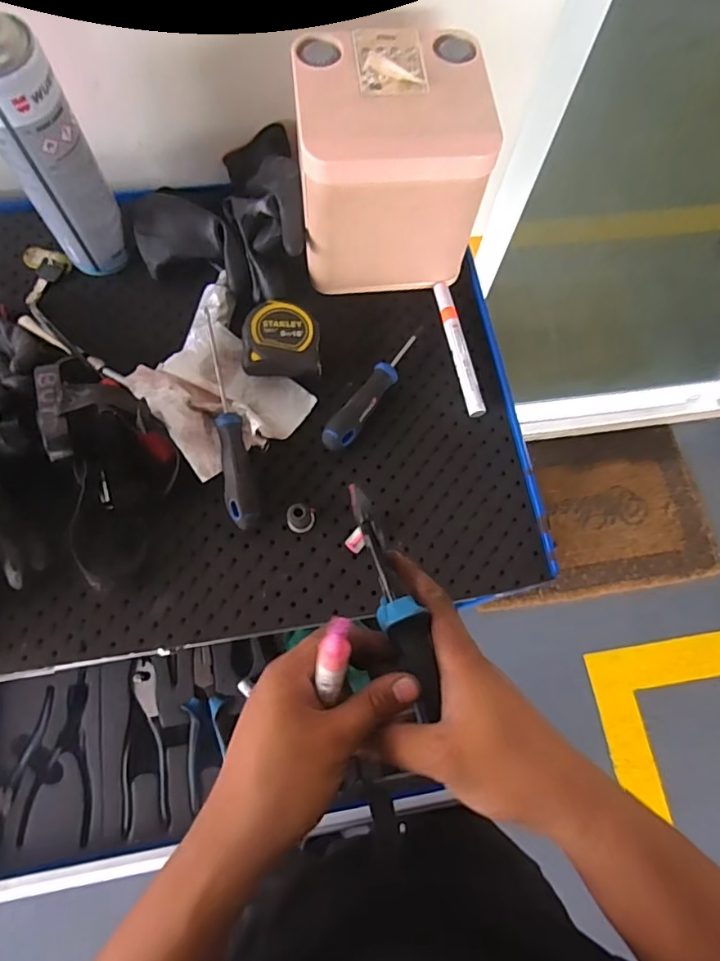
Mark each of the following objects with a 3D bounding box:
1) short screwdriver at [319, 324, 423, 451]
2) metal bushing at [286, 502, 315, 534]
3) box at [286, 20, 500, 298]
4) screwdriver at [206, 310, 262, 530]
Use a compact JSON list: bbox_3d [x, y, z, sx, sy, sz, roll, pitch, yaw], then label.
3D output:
[{"bbox_3d":[0.016,-0.089,0.492,0.025,0.021,0.151,32,74,8],"label":"short screwdriver"},{"bbox_3d":[-0.050,0.032,0.451,0.021,0.024,0.020,16,72,3],"label":"metal bushing"},{"bbox_3d":[0.024,-0.277,0.480,0.157,0.148,0.141,-8,73,-5],"label":"box"},{"bbox_3d":[-0.114,-0.054,0.469,0.025,0.032,0.192,-10,73,-5],"label":"screwdriver"}]

